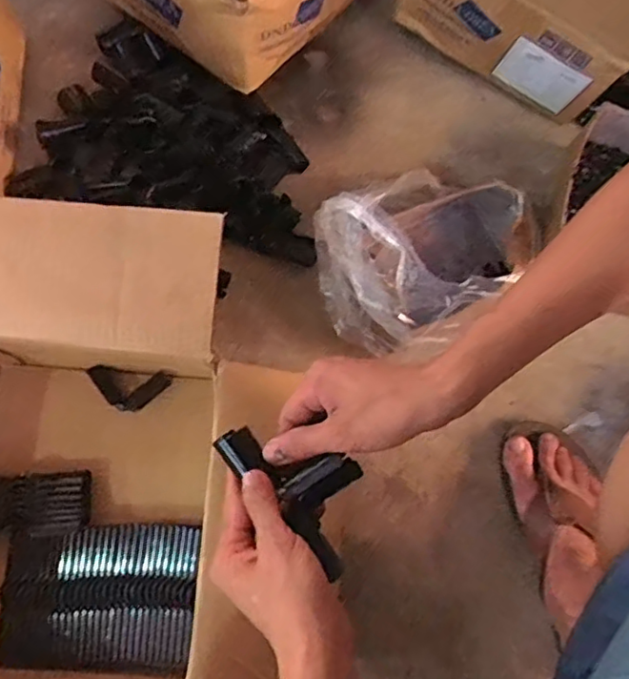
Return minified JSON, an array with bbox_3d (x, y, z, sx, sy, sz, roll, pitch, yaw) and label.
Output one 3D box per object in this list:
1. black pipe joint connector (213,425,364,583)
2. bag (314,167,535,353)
[{"bbox_3d":[-0.007,0.101,0.464,0.127,0.028,0.065,44,79,9],"label":"black pipe joint connector"},{"bbox_3d":[0.126,-0.107,0.689,0.252,0.147,0.172,-36,79,-10],"label":"bag"}]

